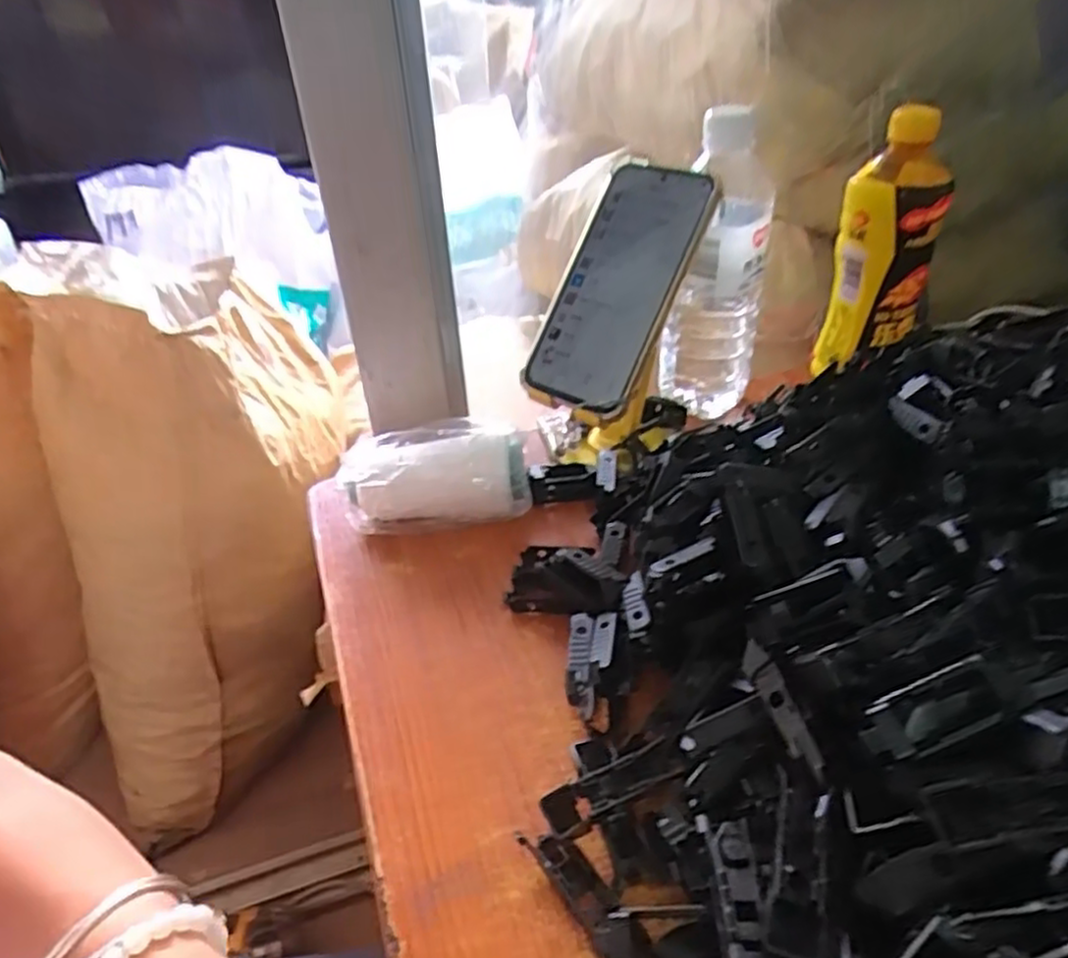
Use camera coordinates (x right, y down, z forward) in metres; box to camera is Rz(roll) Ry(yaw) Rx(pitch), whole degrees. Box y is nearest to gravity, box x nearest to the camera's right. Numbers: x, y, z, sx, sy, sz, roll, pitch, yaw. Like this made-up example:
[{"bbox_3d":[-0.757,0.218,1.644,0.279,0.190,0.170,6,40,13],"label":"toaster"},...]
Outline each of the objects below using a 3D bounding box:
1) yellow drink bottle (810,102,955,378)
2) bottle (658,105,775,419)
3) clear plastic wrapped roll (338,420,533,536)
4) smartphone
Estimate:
[{"bbox_3d":[0.263,-0.177,0.553,0.067,0.169,0.073,14,41,22],"label":"yellow drink bottle"},{"bbox_3d":[0.131,-0.143,0.530,0.069,0.213,0.058,-2,37,2],"label":"bottle"},{"bbox_3d":[-0.065,-0.001,0.484,0.121,0.053,0.054,-5,37,-2],"label":"clear plastic wrapped roll"},{"bbox_3d":[0.054,-0.124,0.486,0.082,0.016,0.169,22,89,29],"label":"smartphone"}]

